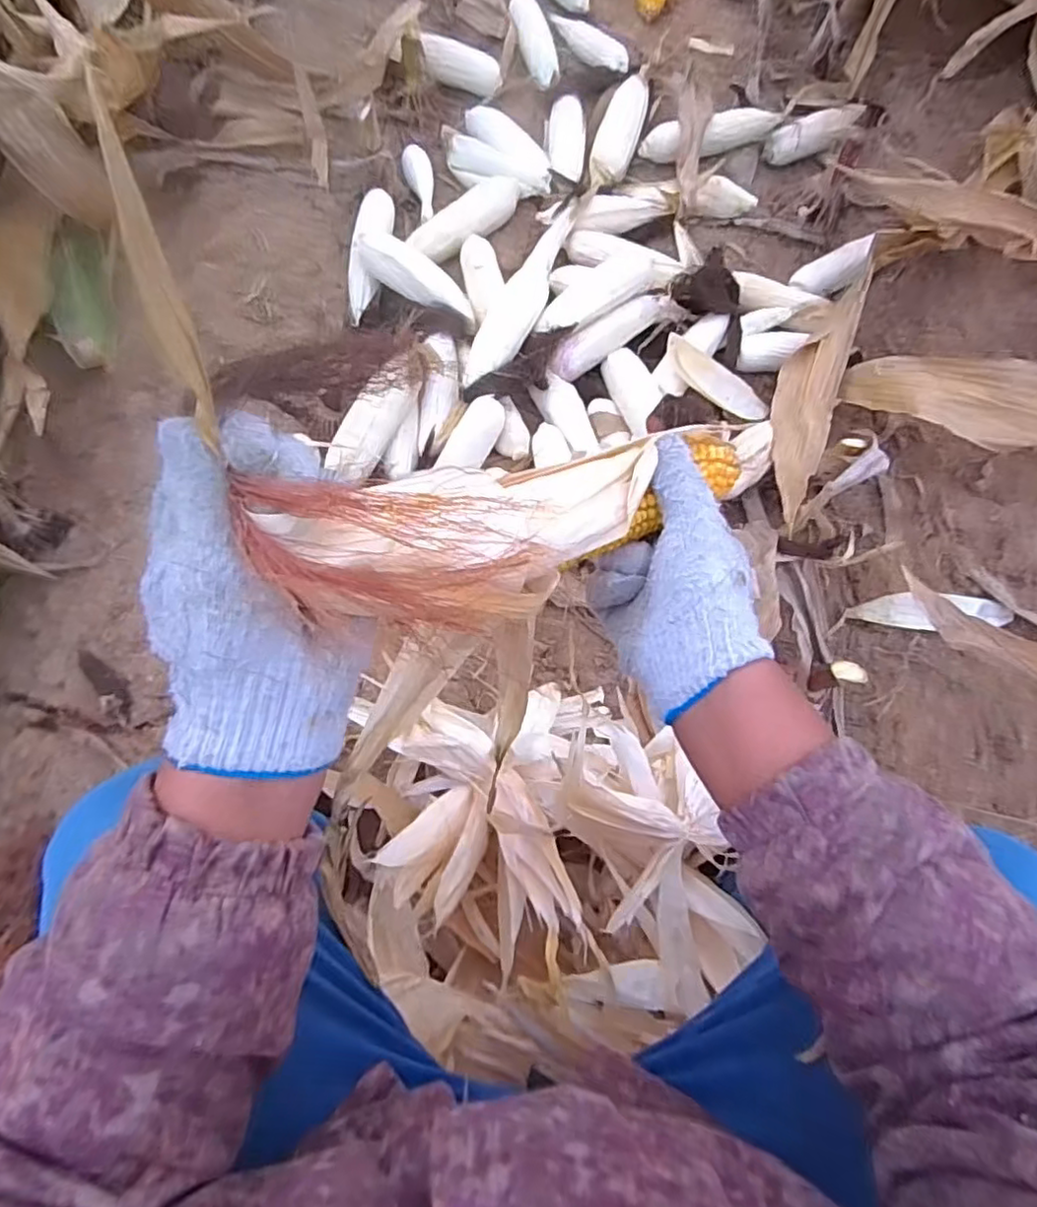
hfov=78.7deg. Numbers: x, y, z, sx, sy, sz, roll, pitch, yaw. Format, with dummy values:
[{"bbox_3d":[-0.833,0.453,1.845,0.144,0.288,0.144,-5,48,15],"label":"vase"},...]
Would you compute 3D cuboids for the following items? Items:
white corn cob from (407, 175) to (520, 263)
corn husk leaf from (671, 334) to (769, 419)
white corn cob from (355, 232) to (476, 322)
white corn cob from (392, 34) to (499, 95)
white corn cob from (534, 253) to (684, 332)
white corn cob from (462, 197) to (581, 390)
[{"bbox_3d":[-0.075,-0.565,0.943,0.192,0.056,0.060,-37,80,-10],"label":"white corn cob"},{"bbox_3d":[0.276,-0.311,0.884,0.200,0.029,0.048,22,74,-29],"label":"corn husk leaf"},{"bbox_3d":[-0.144,-0.462,0.893,0.193,0.042,0.064,32,78,6],"label":"white corn cob"},{"bbox_3d":[-0.114,-0.872,1.021,0.178,0.054,0.053,1,75,-23],"label":"white corn cob"},{"bbox_3d":[0.117,-0.429,0.876,0.216,0.052,0.064,-31,79,-8],"label":"white corn cob"},{"bbox_3d":[0.009,-0.427,0.877,0.065,0.049,0.328,25,77,4],"label":"white corn cob"}]

